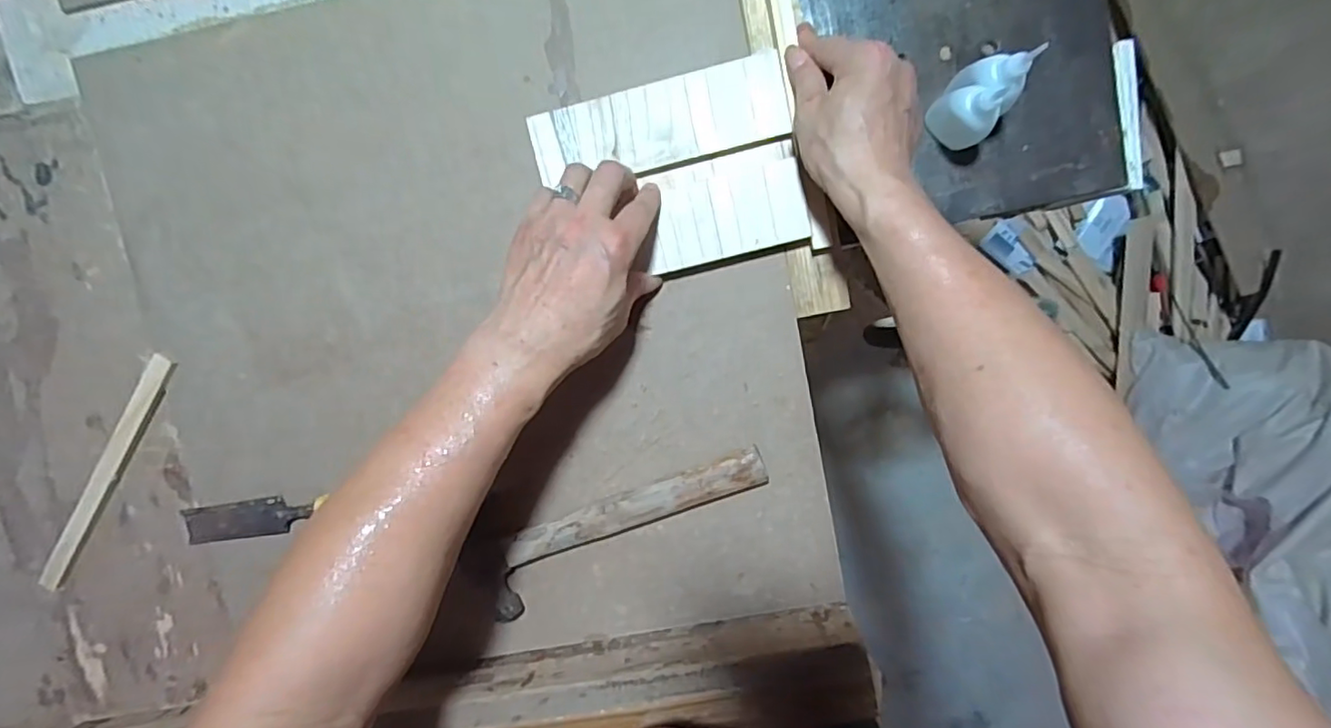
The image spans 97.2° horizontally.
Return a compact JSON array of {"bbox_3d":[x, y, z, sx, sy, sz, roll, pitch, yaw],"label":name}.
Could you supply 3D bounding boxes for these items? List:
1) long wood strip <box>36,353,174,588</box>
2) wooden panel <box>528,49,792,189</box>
[{"bbox_3d":[-0.481,0.093,0.504,0.023,0.007,0.234,34,97,0],"label":"long wood strip"},{"bbox_3d":[-0.006,-0.183,0.443,0.190,0.005,0.062,-10,95,4],"label":"wooden panel"}]

